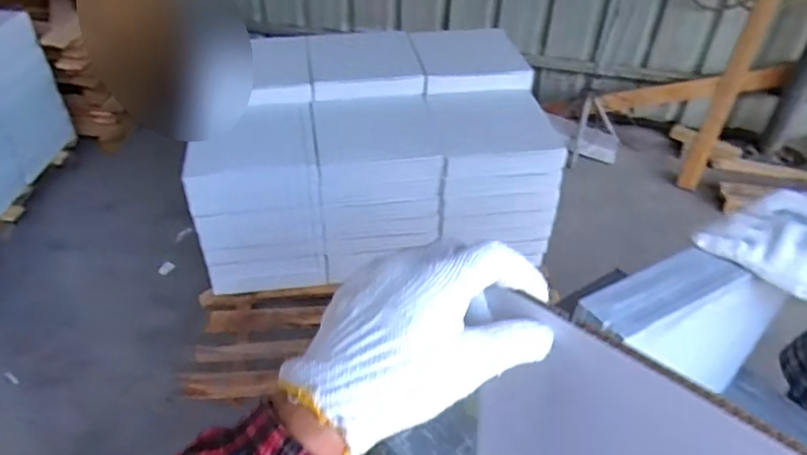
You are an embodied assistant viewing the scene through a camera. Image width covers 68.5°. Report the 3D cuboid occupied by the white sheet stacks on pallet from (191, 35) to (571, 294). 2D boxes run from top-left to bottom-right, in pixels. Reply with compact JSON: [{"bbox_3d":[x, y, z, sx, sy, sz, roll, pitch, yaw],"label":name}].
[{"bbox_3d":[-0.084,-0.228,1.675,0.905,0.436,0.607,-5,41,-7],"label":"white sheet stacks on pallet"}]

